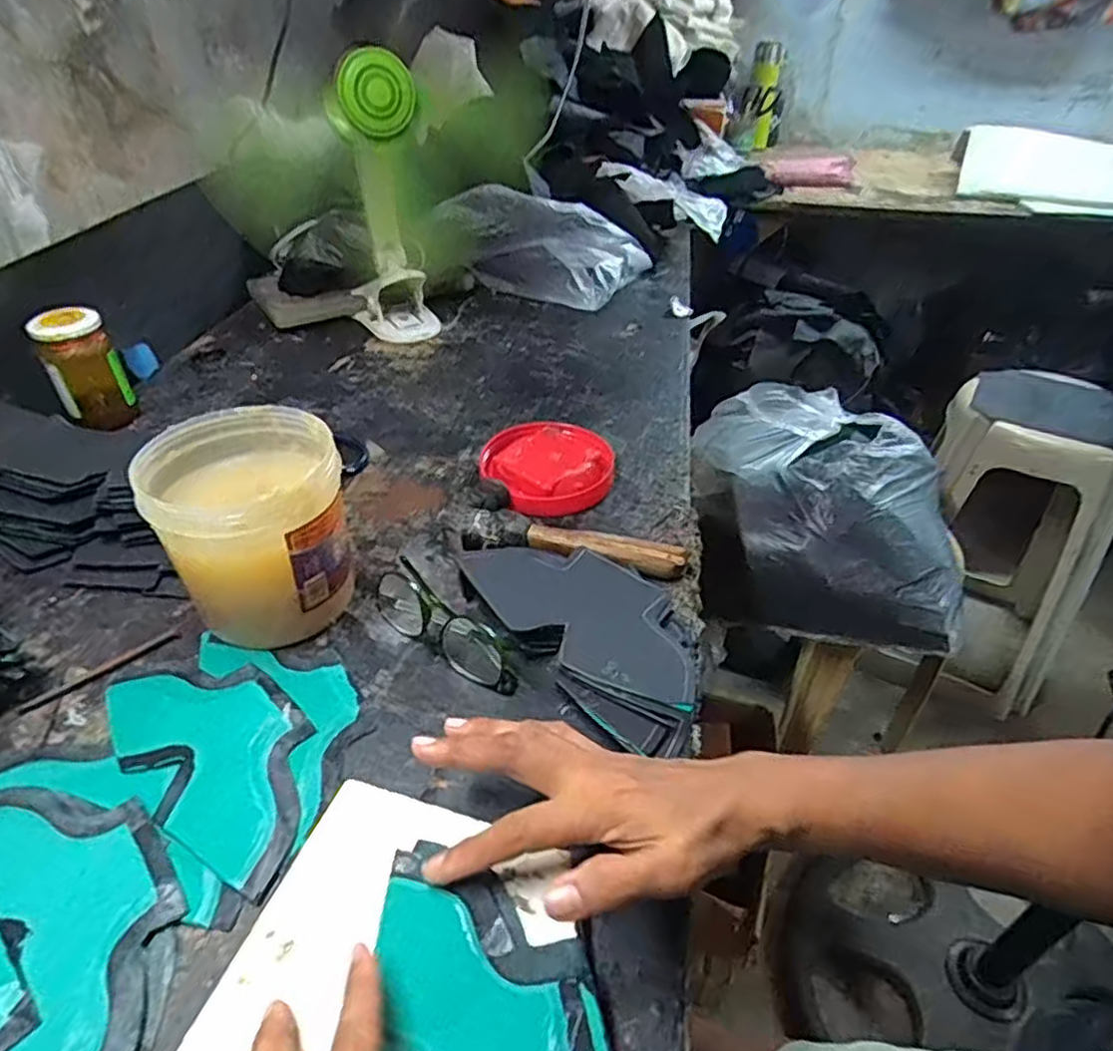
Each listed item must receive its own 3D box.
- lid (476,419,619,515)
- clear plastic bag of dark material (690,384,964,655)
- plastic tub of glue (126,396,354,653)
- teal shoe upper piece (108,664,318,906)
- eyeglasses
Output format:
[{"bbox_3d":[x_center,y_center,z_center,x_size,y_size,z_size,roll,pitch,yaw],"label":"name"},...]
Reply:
[{"bbox_3d":[-0.007,-0.054,0.633,0.119,0.023,0.115,0,39,0],"label":"lid"},{"bbox_3d":[0.369,-0.042,0.986,0.358,0.190,0.367,13,41,15],"label":"clear plastic bag of dark material"},{"bbox_3d":[-0.204,0.004,0.477,0.113,0.128,0.113,0,39,0],"label":"plastic tub of glue"},{"bbox_3d":[-0.201,0.133,0.417,0.183,0.006,0.086,31,48,32],"label":"teal shoe upper piece"},{"bbox_3d":[-0.076,0.066,0.484,0.140,0.029,0.045,27,46,29],"label":"eyeglasses"}]

